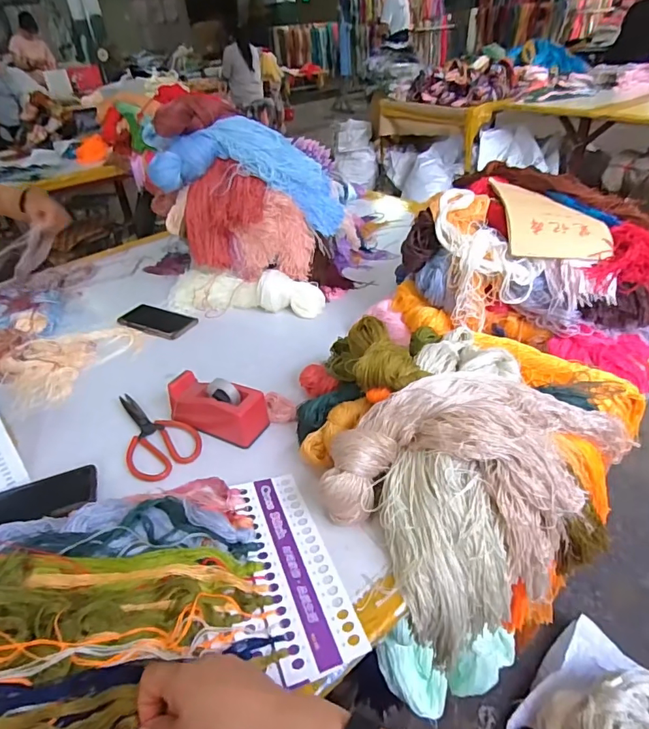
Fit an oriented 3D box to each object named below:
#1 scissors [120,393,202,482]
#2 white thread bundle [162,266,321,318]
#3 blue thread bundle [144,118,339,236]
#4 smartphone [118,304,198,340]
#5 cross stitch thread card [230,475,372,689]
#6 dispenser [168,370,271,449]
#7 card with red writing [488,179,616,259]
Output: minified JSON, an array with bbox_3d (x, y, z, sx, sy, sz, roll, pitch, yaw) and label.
[{"bbox_3d":[-0.267,0.102,0.714,0.101,0.017,0.183,-32,45,-31],"label":"scissors"},{"bbox_3d":[-0.174,-0.154,0.993,0.345,0.062,0.094,6,39,14],"label":"white thread bundle"},{"bbox_3d":[-0.146,-0.417,1.022,0.426,0.171,0.122,11,34,-18],"label":"blue thread bundle"},{"bbox_3d":[-0.342,-0.088,0.968,0.158,0.011,0.081,12,40,21],"label":"smartphone"},{"bbox_3d":[-0.033,0.216,0.527,0.086,0.005,0.238,-10,36,-15],"label":"cross stitch thread card"},{"bbox_3d":[-0.160,0.058,0.700,0.146,0.066,0.070,16,42,25],"label":"dispenser"},{"bbox_3d":[0.348,-0.228,0.724,0.149,0.033,0.163,5,64,-1],"label":"card with red writing"}]

